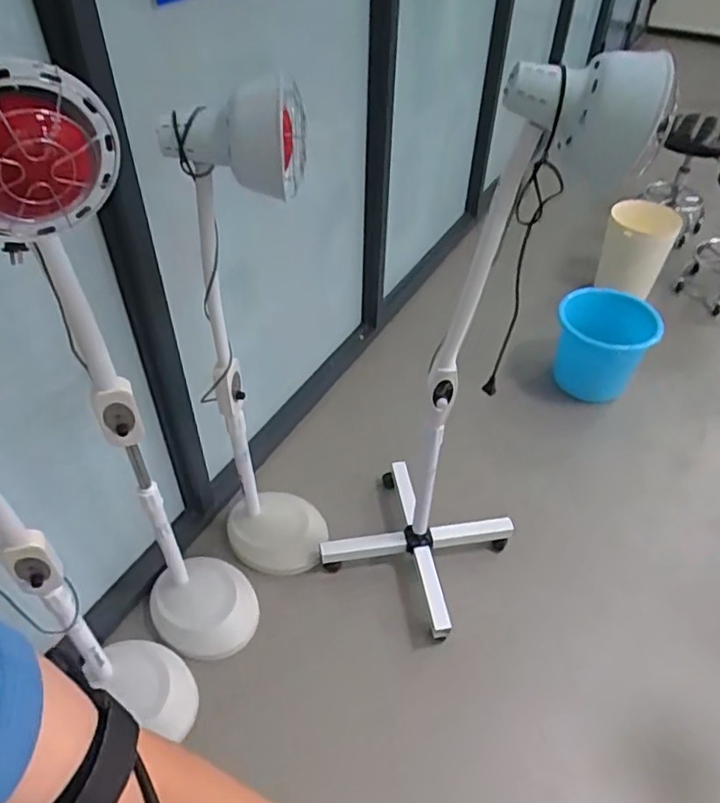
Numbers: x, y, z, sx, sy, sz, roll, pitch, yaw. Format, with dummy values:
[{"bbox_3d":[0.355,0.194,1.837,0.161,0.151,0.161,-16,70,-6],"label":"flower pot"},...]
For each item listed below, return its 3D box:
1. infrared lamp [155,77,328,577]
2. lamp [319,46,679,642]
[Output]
[{"bbox_3d":[-0.215,-0.037,1.316,0.238,1.214,0.252,-10,46,-11],"label":"infrared lamp"},{"bbox_3d":[0.160,-0.025,1.296,0.419,1.244,0.381,32,52,27],"label":"lamp"}]

